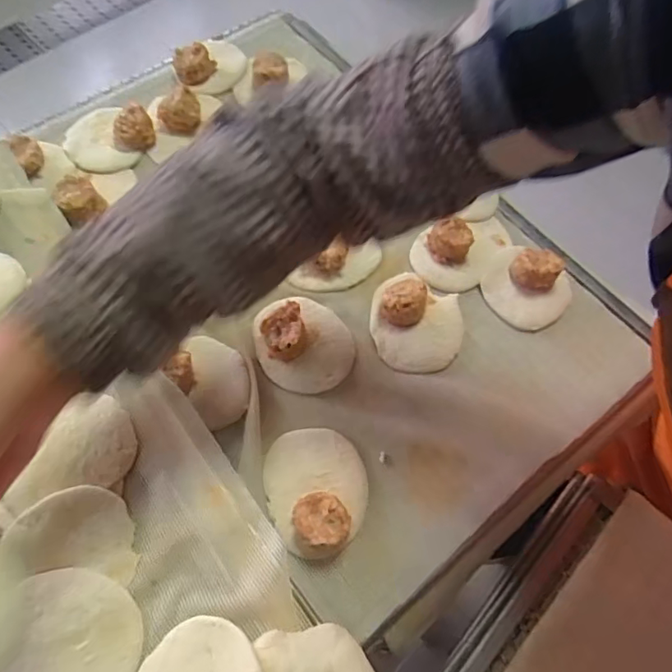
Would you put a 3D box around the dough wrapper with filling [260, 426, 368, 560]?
[{"bbox_3d":[-0.015,0.115,0.405,0.077,0.032,0.095,-14,66,-9],"label":"dough wrapper with filling"}]

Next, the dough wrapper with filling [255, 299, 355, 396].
[{"bbox_3d":[-0.026,0.005,0.456,0.079,0.032,0.081,1,65,-2],"label":"dough wrapper with filling"}]

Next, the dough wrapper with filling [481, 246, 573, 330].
[{"bbox_3d":[0.178,-0.050,0.487,0.078,0.031,0.075,1,65,-2],"label":"dough wrapper with filling"}]

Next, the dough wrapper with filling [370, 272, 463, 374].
[{"bbox_3d":[0.074,-0.018,0.471,0.081,0.032,0.094,9,65,2],"label":"dough wrapper with filling"}]

